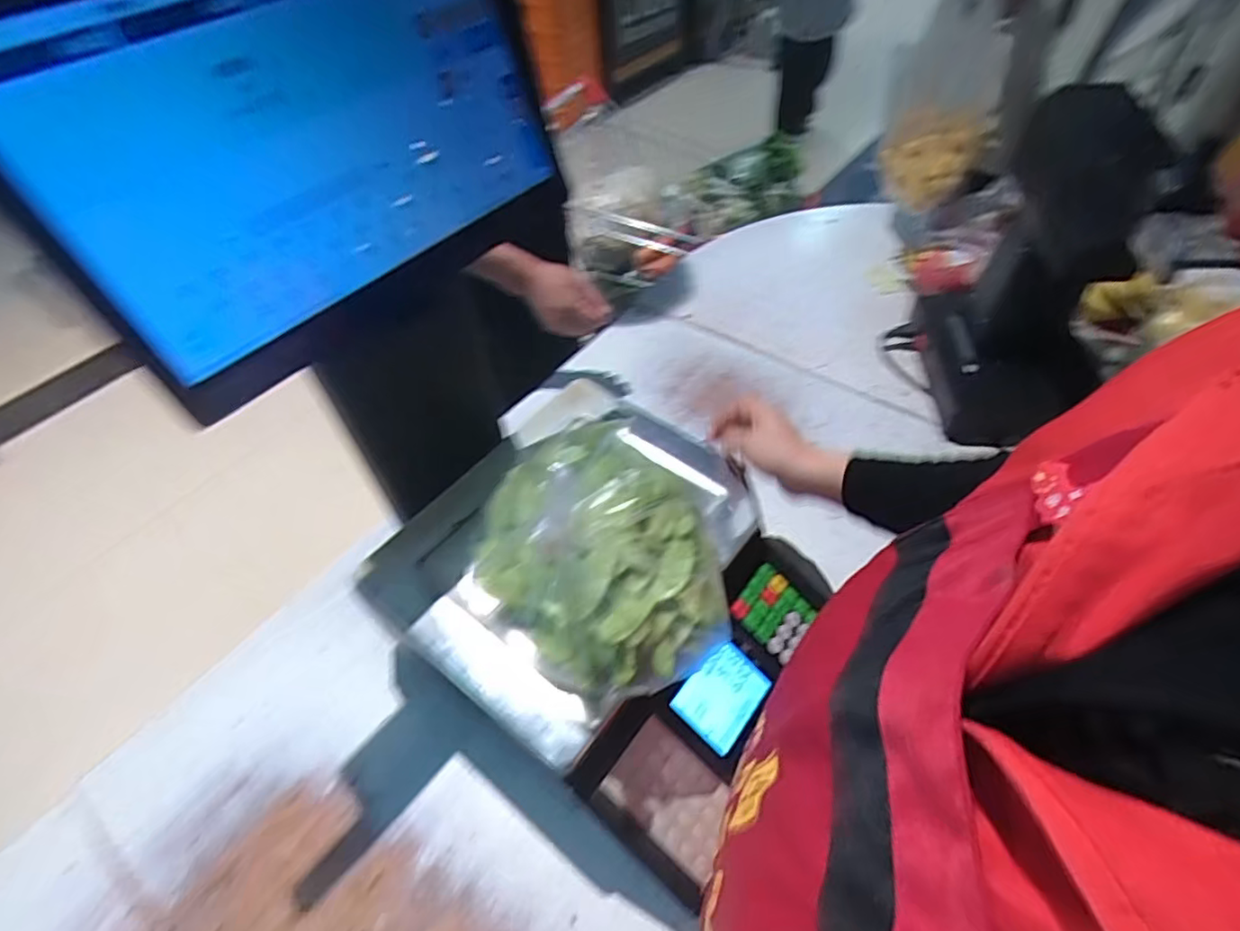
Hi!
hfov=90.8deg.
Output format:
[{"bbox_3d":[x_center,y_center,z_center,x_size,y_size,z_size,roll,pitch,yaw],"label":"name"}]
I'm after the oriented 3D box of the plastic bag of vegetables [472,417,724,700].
[{"bbox_3d":[-0.015,0.063,0.552,0.230,0.079,0.242,14,53,16],"label":"plastic bag of vegetables"}]

